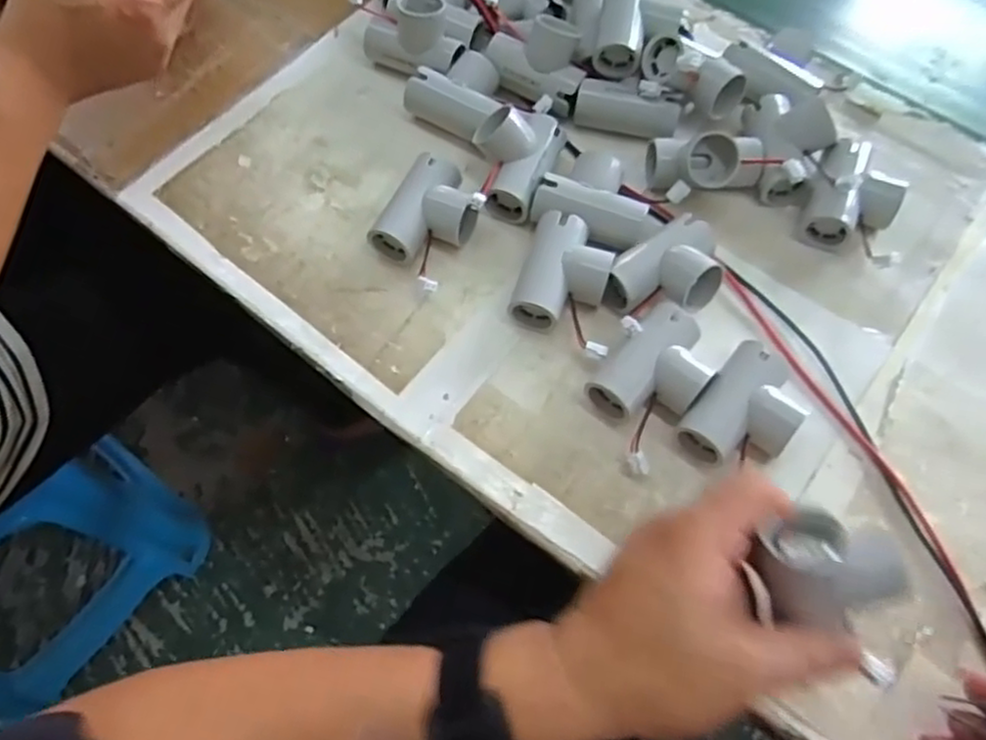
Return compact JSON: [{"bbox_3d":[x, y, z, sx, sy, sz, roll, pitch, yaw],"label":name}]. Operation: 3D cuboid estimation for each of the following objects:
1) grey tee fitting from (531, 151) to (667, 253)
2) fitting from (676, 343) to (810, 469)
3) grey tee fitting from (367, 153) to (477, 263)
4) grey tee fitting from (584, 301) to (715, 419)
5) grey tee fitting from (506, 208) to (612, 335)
[{"bbox_3d":[0.073,-0.112,0.479,0.081,0.029,0.063,22,66,10],"label":"grey tee fitting"},{"bbox_3d":[0.150,0.026,0.416,0.055,0.033,0.076,36,69,16],"label":"fitting"},{"bbox_3d":[-0.041,-0.104,0.479,0.052,0.034,0.072,30,67,13],"label":"grey tee fitting"},{"bbox_3d":[0.100,0.002,0.429,0.053,0.030,0.077,40,70,17],"label":"grey tee fitting"},{"bbox_3d":[0.046,-0.060,0.456,0.053,0.030,0.072,17,65,8],"label":"grey tee fitting"}]

